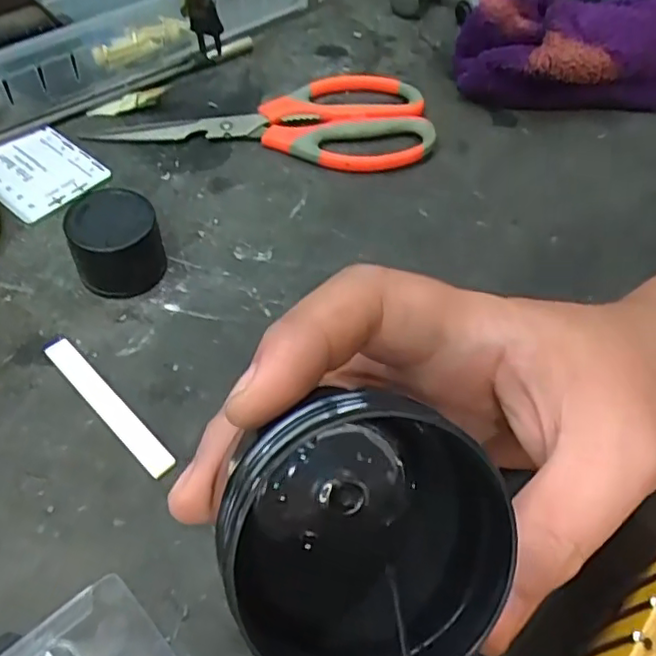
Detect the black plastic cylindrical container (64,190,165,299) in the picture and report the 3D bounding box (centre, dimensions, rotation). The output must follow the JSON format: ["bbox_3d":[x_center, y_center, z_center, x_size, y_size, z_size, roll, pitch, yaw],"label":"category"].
[{"bbox_3d":[-0.100,-0.040,0.292,0.040,0.034,0.037,2,55,-3],"label":"black plastic cylindrical container"}]

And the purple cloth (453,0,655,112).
[{"bbox_3d":[0.171,-0.186,0.400,0.170,0.057,0.088,-5,55,-8],"label":"purple cloth"}]

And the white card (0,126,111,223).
[{"bbox_3d":[-0.162,-0.089,0.340,0.063,0.004,0.053,37,60,20],"label":"white card"}]

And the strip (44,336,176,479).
[{"bbox_3d":[-0.094,0.032,0.260,0.082,0.004,0.011,40,61,22],"label":"strip"}]

